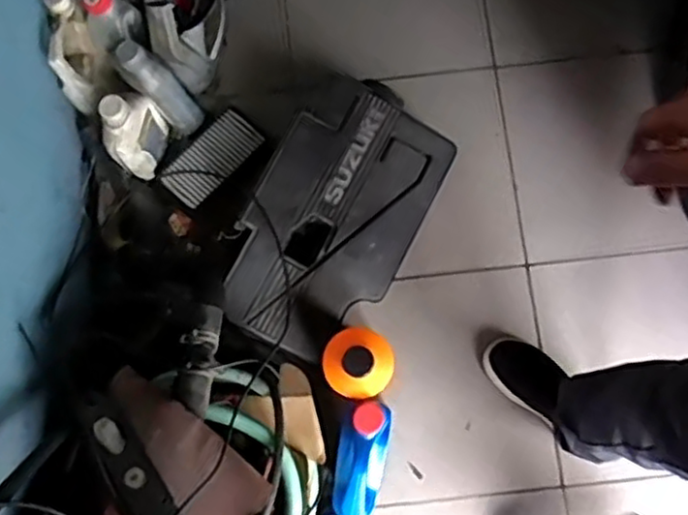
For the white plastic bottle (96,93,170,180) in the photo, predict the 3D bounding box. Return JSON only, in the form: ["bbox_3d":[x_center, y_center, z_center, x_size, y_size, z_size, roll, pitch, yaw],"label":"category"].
[{"bbox_3d":[-0.378,-0.224,1.259,0.057,0.194,0.120,19,80,4],"label":"white plastic bottle"}]

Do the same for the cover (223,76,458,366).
[{"bbox_3d":[-0.018,-0.073,1.281,0.299,0.100,0.496,32,81,-19],"label":"cover"}]

